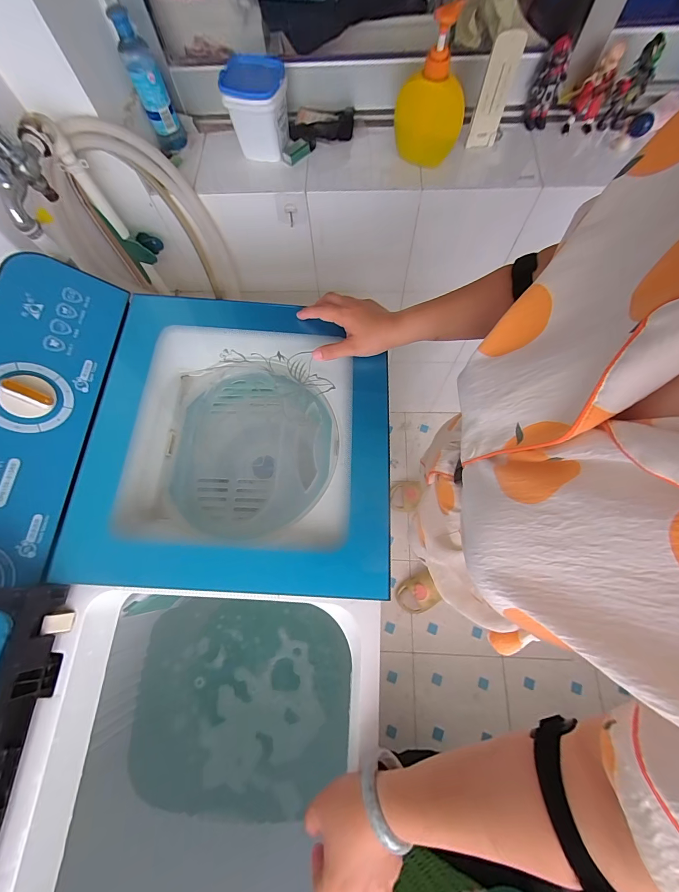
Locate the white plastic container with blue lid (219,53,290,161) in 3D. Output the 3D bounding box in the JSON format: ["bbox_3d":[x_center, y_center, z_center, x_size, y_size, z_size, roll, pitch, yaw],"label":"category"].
[{"bbox_3d":[-0.133,-0.561,0.580,0.090,0.118,0.088,7,72,5],"label":"white plastic container with blue lid"}]

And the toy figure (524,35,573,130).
[{"bbox_3d":[0.352,-0.615,0.574,0.046,0.103,0.045,19,73,8],"label":"toy figure"}]

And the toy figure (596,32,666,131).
[{"bbox_3d":[0.483,-0.592,0.561,0.045,0.112,0.032,-39,74,-10],"label":"toy figure"}]

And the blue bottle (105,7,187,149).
[{"bbox_3d":[-0.312,-0.593,0.559,0.047,0.162,0.050,-18,72,-4],"label":"blue bottle"}]

